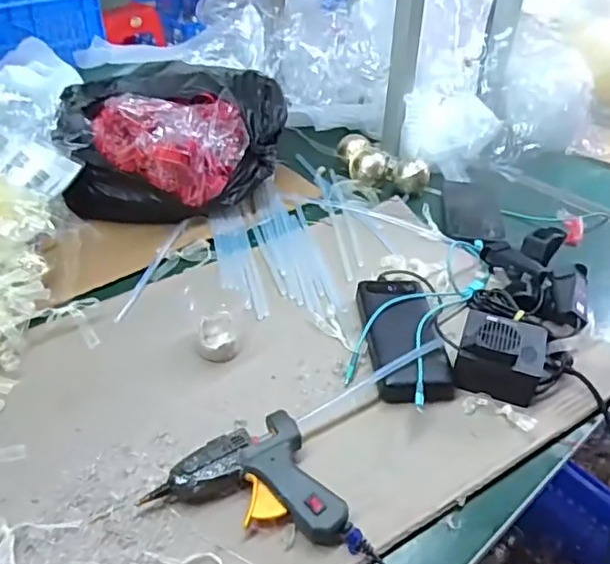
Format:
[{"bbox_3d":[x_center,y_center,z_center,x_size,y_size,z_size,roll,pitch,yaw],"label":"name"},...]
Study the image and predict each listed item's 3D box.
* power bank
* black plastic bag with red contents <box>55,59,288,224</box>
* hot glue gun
[{"bbox_3d":[0.100,0.059,0.601,0.076,0.032,0.167,-3,39,-5],"label":"power bank"},{"bbox_3d":[-0.185,-0.202,0.836,0.300,0.134,0.297,-5,39,-8],"label":"black plastic bag with red contents"},{"bbox_3d":[-0.038,0.151,0.474,0.153,0.025,0.091,8,39,9],"label":"hot glue gun"}]

